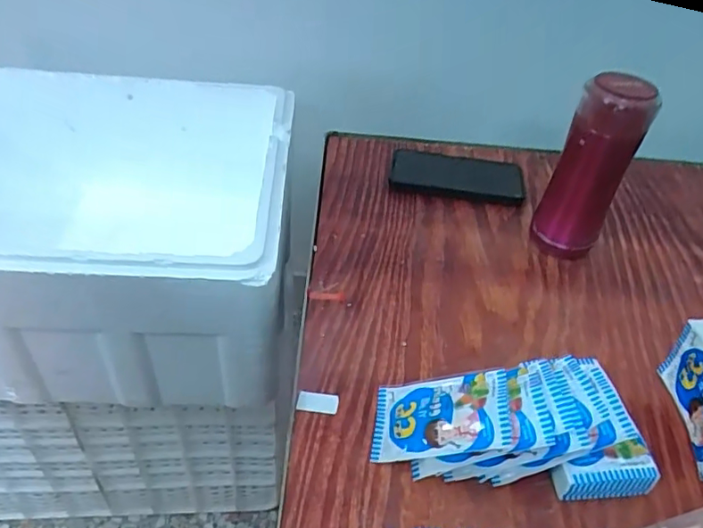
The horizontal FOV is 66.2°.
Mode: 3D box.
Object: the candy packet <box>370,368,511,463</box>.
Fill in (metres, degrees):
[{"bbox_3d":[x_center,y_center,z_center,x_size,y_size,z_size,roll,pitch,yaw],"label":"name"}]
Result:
[{"bbox_3d":[0.066,0.113,0.408,0.103,0.008,0.067,-16,37,23],"label":"candy packet"}]

